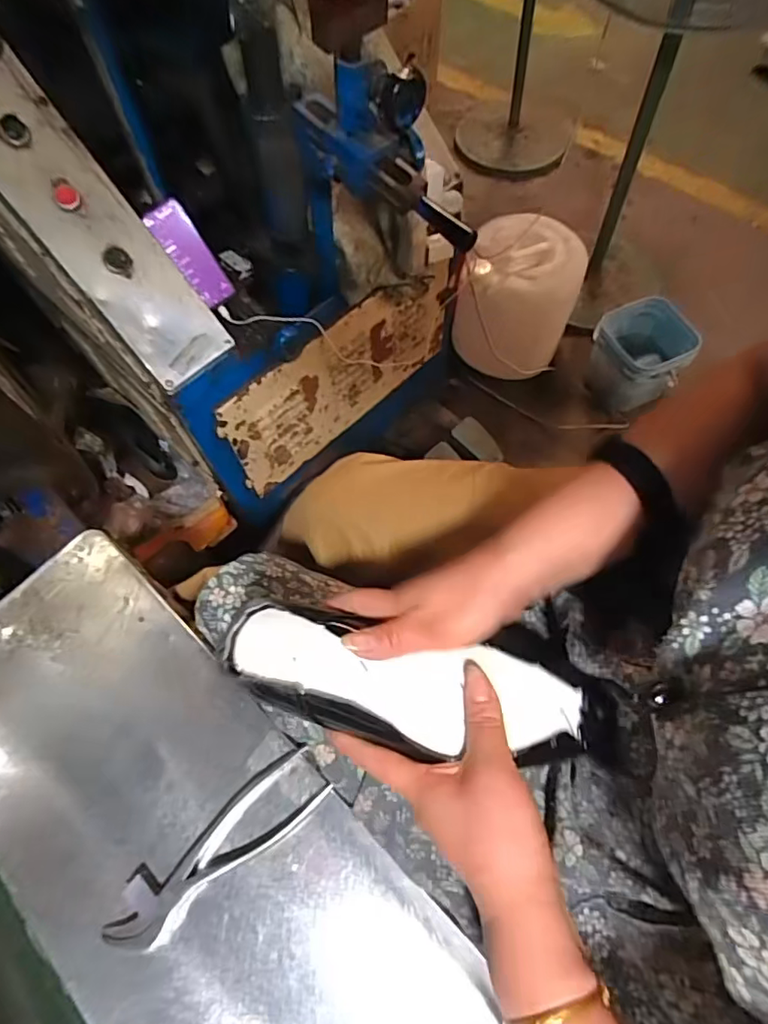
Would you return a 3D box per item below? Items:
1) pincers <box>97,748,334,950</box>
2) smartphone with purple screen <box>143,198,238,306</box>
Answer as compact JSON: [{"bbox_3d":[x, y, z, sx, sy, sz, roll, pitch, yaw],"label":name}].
[{"bbox_3d":[-0.128,0.262,0.423,0.185,0.014,0.050,-37,69,-13],"label":"pincers"},{"bbox_3d":[-0.295,-0.395,0.837,0.059,0.151,0.013,-40,35,-5],"label":"smartphone with purple screen"}]

